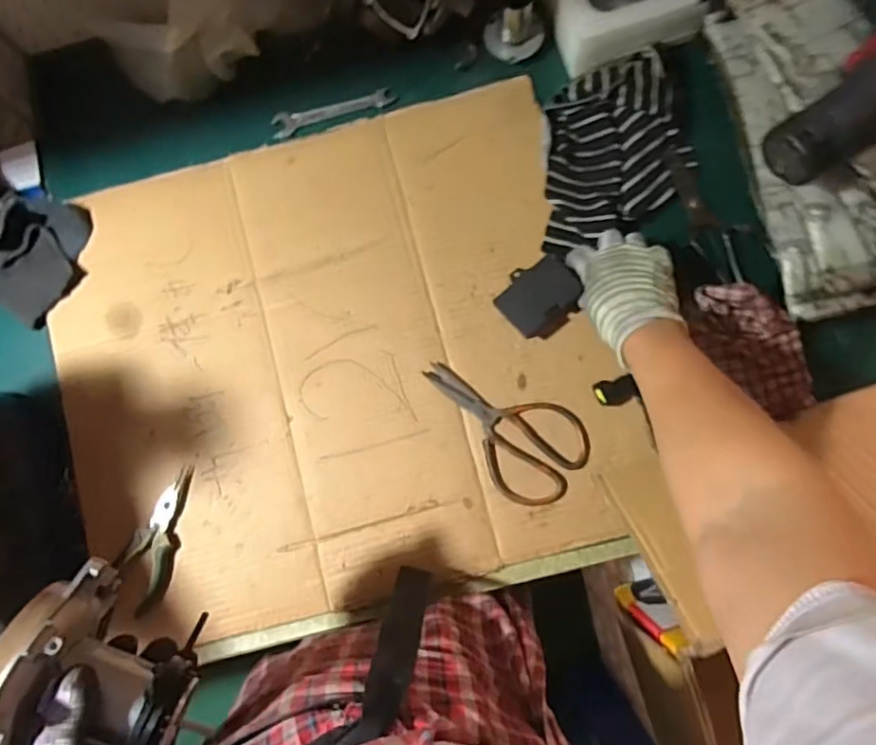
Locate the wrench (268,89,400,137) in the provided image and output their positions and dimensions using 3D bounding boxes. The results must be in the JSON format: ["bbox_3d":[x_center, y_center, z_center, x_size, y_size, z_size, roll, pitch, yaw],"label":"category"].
[{"bbox_3d":[-0.123,-0.306,0.699,0.145,0.011,0.026,-14,82,1],"label":"wrench"}]

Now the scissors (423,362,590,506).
[{"bbox_3d":[0.062,0.066,0.630,0.186,0.007,0.105,24,84,6],"label":"scissors"}]

